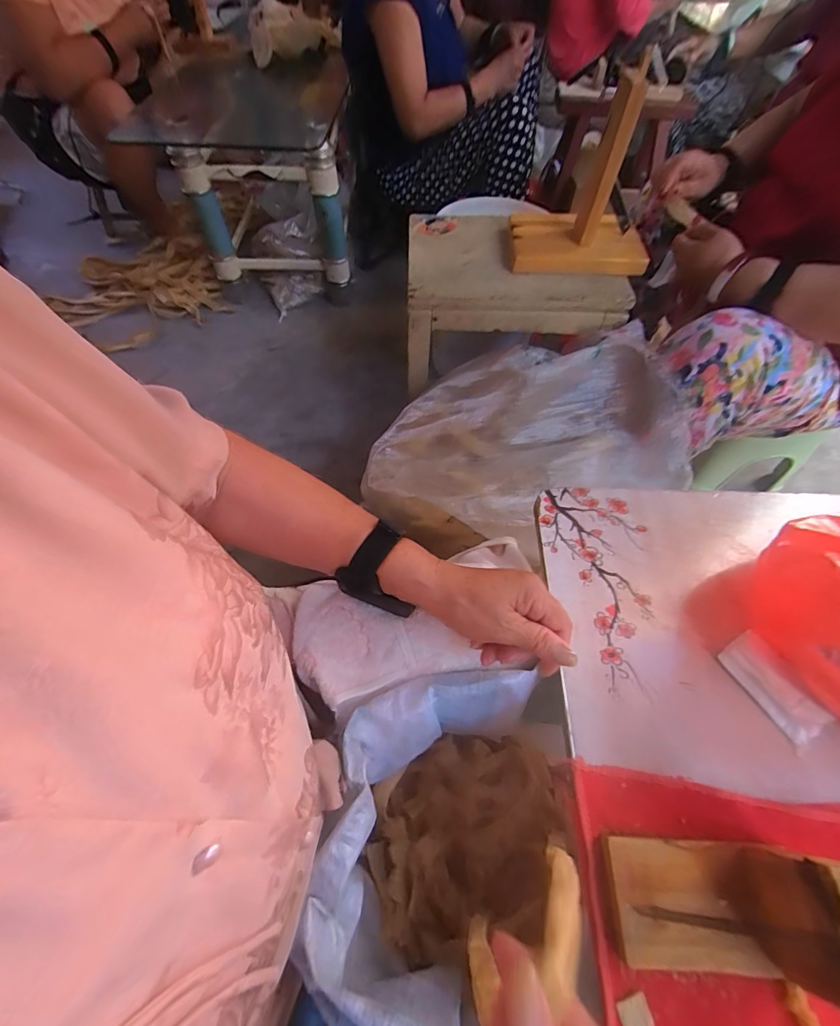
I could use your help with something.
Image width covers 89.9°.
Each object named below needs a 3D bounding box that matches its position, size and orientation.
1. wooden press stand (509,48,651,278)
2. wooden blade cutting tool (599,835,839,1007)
[{"bbox_3d":[0.260,-0.498,0.642,0.210,0.194,0.152,4,59,1],"label":"wooden press stand"},{"bbox_3d":[0.169,0.222,0.232,0.106,0.078,0.062,5,59,2],"label":"wooden blade cutting tool"}]

